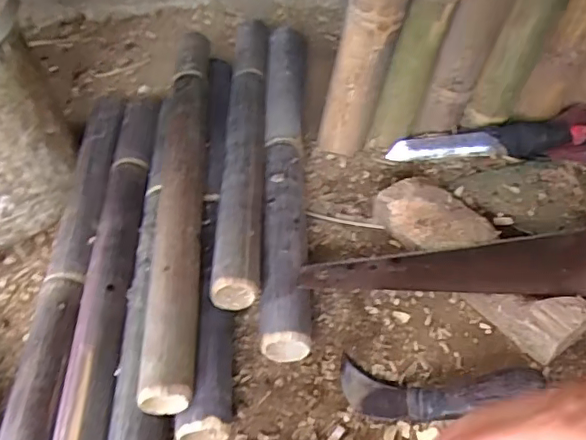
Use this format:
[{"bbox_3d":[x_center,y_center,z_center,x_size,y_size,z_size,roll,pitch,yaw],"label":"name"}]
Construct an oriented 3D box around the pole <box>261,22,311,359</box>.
[{"bbox_3d":[-0.009,-0.095,0.854,0.063,0.081,0.642,-3,48,3],"label":"pole"}]

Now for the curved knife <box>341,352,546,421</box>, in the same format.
[{"bbox_3d":[0.160,0.187,0.621,0.214,0.031,0.068,-7,47,16],"label":"curved knife"}]

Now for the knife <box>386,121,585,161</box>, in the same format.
[{"bbox_3d":[0.311,-0.122,0.867,0.316,0.048,0.048,-1,48,5],"label":"knife"}]

